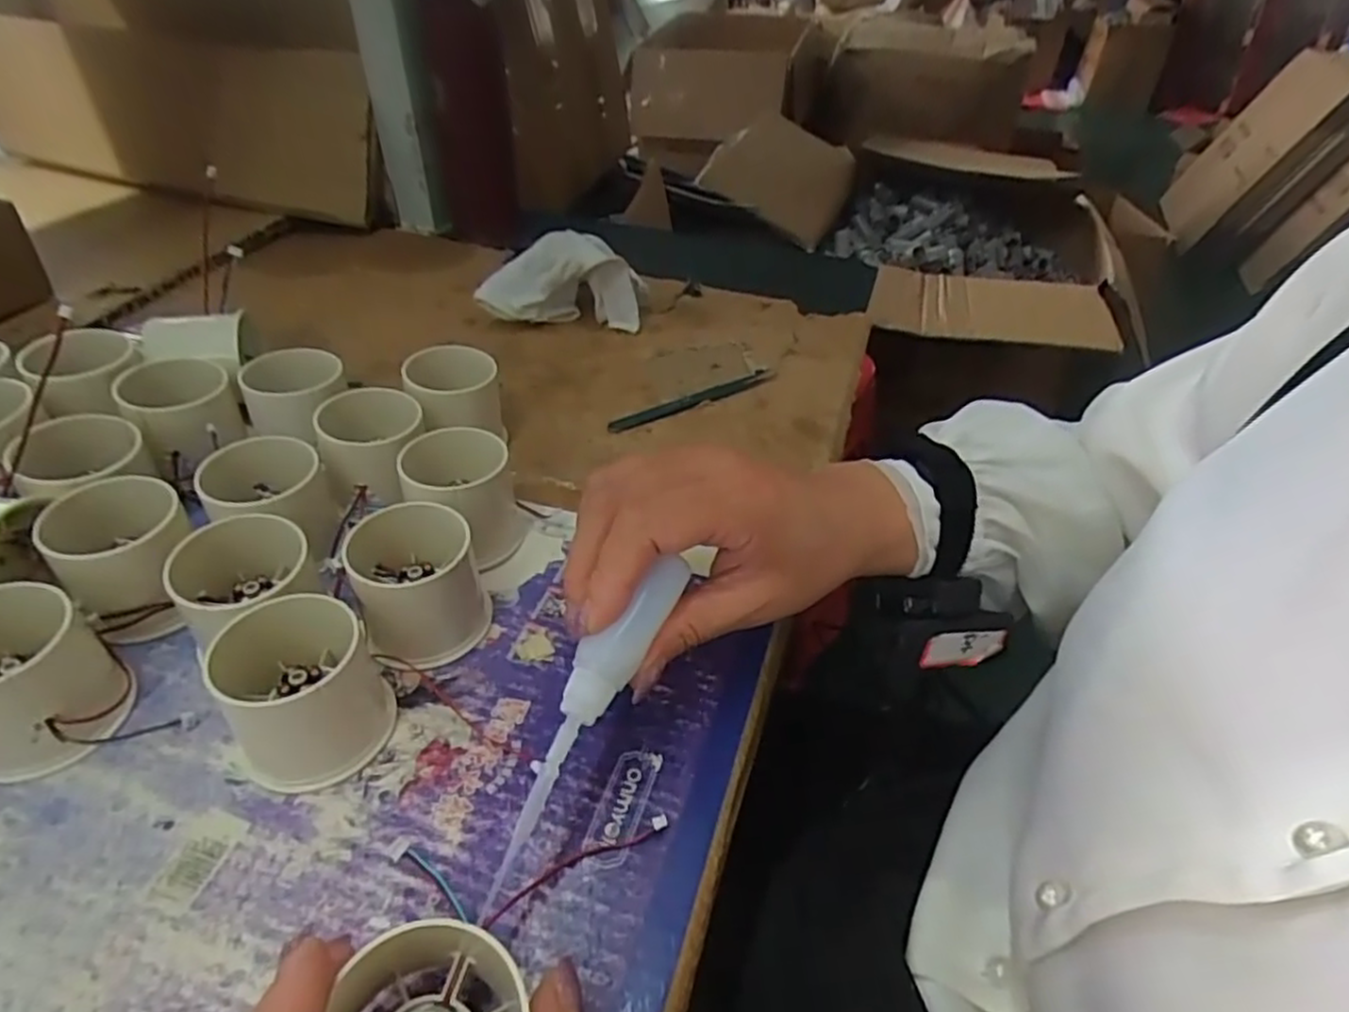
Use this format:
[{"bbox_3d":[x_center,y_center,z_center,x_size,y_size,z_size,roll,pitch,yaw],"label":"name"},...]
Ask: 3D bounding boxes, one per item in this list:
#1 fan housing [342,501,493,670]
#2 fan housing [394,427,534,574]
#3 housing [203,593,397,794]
[{"bbox_3d":[-0.110,0.033,0.318,0.051,0.049,0.051,-11,44,-18],"label":"fan housing"},{"bbox_3d":[-0.100,-0.005,0.362,0.056,0.049,0.059,3,41,-3],"label":"fan housing"},{"bbox_3d":[-0.142,0.067,0.278,0.055,0.048,0.060,3,41,-3],"label":"housing"}]

